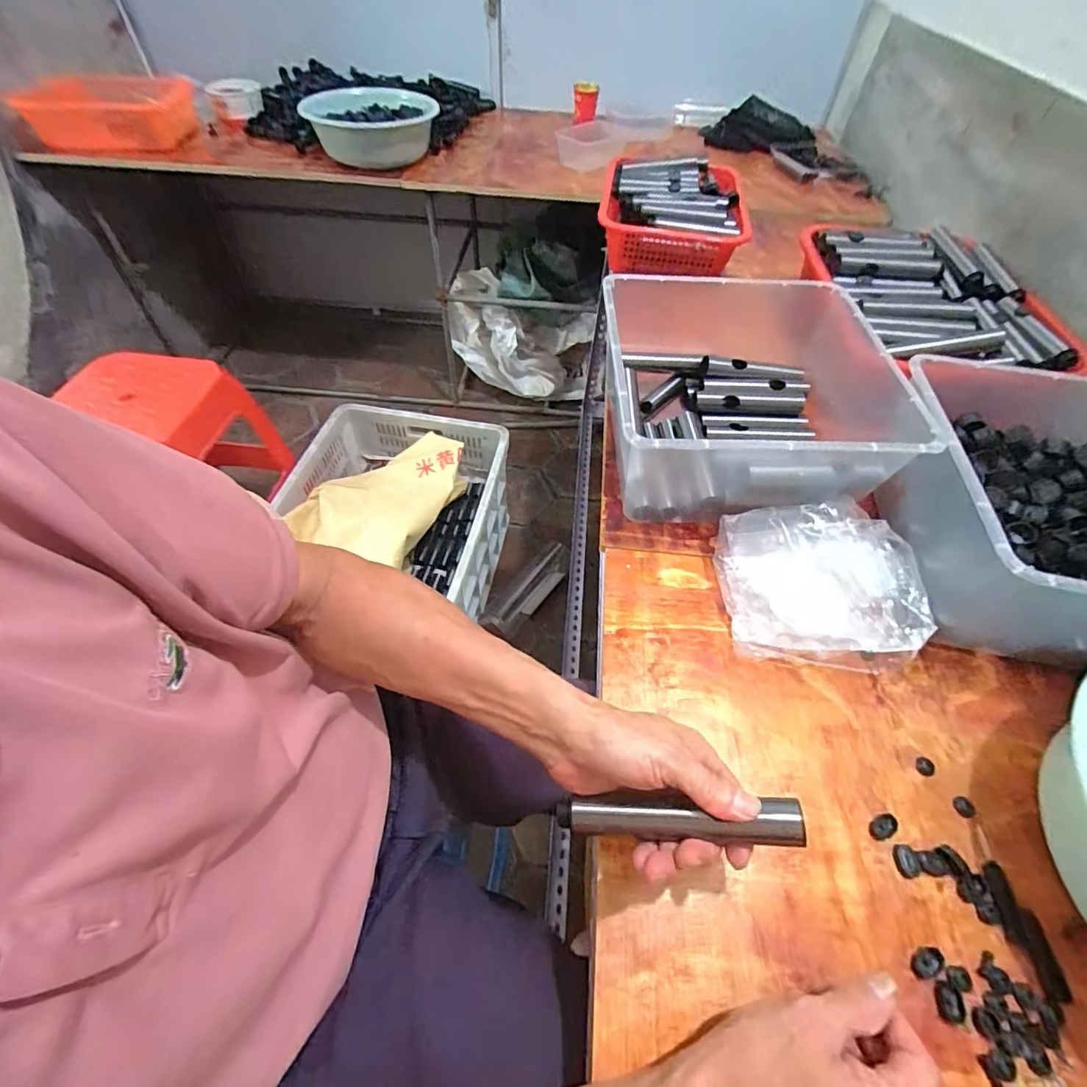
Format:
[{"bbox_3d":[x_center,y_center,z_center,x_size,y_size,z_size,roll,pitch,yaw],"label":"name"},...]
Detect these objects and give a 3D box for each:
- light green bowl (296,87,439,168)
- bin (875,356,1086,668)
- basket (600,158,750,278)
[{"bbox_3d":[-0.399,-0.968,1.184,0.280,0.107,0.306,1,54,-2],"label":"light green bowl"},{"bbox_3d":[0.526,-0.039,0.502,0.313,0.129,0.331,8,54,4],"label":"bin"},{"bbox_3d":[0.236,-0.602,0.934,0.251,0.104,0.304,10,54,5],"label":"basket"}]

